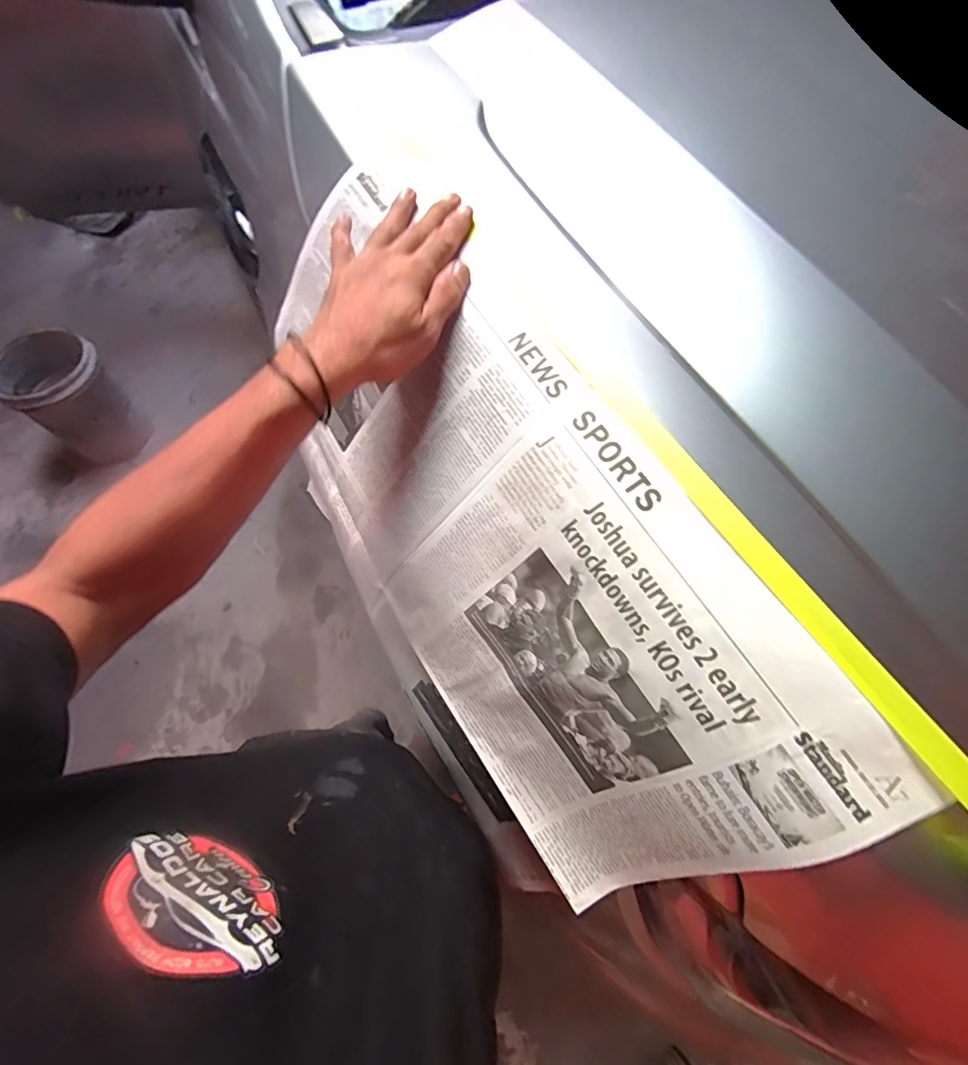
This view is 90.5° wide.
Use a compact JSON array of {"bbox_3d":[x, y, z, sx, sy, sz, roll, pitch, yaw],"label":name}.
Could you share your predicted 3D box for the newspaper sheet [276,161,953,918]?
[{"bbox_3d":[-0.011,-0.007,0.404,0.598,0.279,0.028,53,32,16],"label":"newspaper sheet"}]

